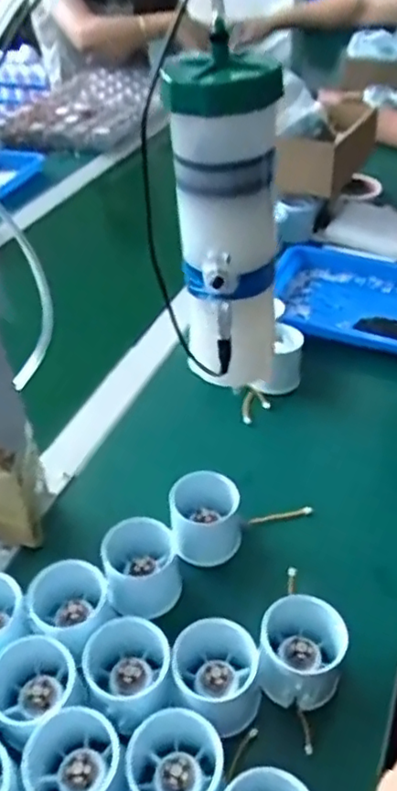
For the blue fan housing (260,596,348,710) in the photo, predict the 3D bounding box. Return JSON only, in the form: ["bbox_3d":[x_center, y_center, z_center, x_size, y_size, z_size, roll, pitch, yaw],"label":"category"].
[{"bbox_3d":[0.066,0.164,0.394,0.050,0.053,0.051,10,43,16],"label":"blue fan housing"}]

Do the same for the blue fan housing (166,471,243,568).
[{"bbox_3d":[0.006,0.095,0.490,0.055,0.050,0.052,-7,41,-3],"label":"blue fan housing"}]

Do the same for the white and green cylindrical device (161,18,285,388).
[{"bbox_3d":[0.016,-0.091,0.348,0.053,0.177,0.052,-2,41,2],"label":"white and green cylindrical device"}]

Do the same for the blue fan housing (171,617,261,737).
[{"bbox_3d":[0.010,0.172,0.383,0.053,0.040,0.050,-2,41,2],"label":"blue fan housing"}]

